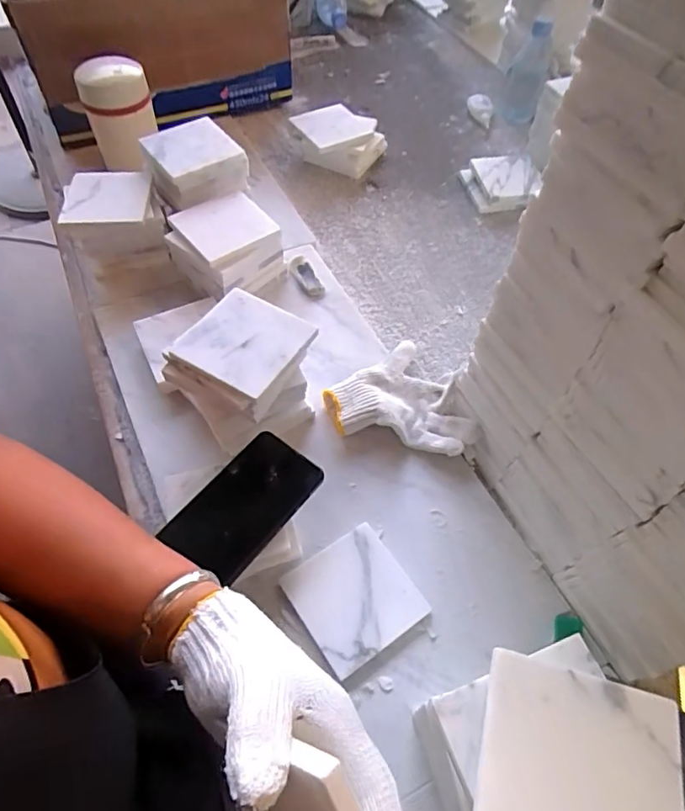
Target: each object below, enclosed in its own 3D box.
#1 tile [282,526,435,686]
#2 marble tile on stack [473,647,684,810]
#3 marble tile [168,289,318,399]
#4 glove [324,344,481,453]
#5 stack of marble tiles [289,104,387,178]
[{"bbox_3d":[0.011,0.172,0.479,0.100,0.012,0.099,-30,64,-19],"label":"tile"},{"bbox_3d":[0.123,0.194,0.276,0.100,0.007,0.100,14,57,7],"label":"marble tile on stack"},{"bbox_3d":[-0.091,-0.061,0.495,0.101,0.009,0.098,29,61,15],"label":"marble tile"},{"bbox_3d":[0.068,-0.020,0.599,0.165,0.035,0.143,12,58,5],"label":"glove"},{"bbox_3d":[-0.010,-0.425,0.859,0.138,0.063,0.117,18,59,9],"label":"stack of marble tiles"}]

